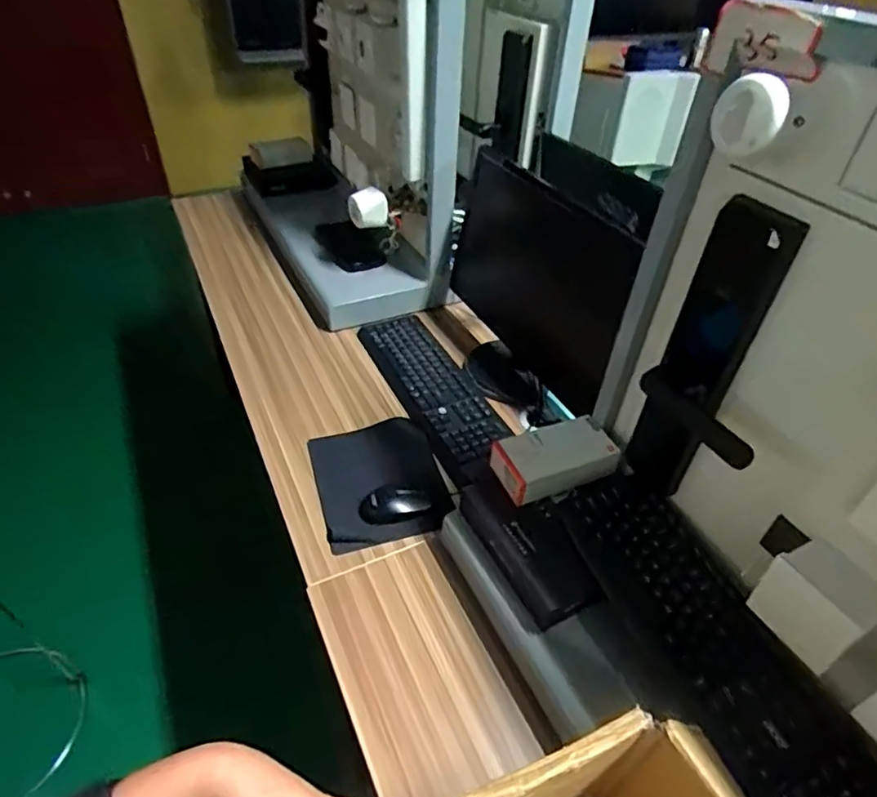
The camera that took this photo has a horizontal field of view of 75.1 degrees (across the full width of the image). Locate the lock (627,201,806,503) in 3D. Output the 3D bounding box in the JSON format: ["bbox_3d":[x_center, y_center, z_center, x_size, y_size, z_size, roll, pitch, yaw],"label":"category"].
[{"bbox_3d":[0.296,-0.014,0.619,0.050,0.362,0.135,-32,51,-31],"label":"lock"}]

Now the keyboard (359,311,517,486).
[{"bbox_3d":[-0.012,-0.033,1.077,0.146,0.025,0.469,-17,45,-18],"label":"keyboard"}]

